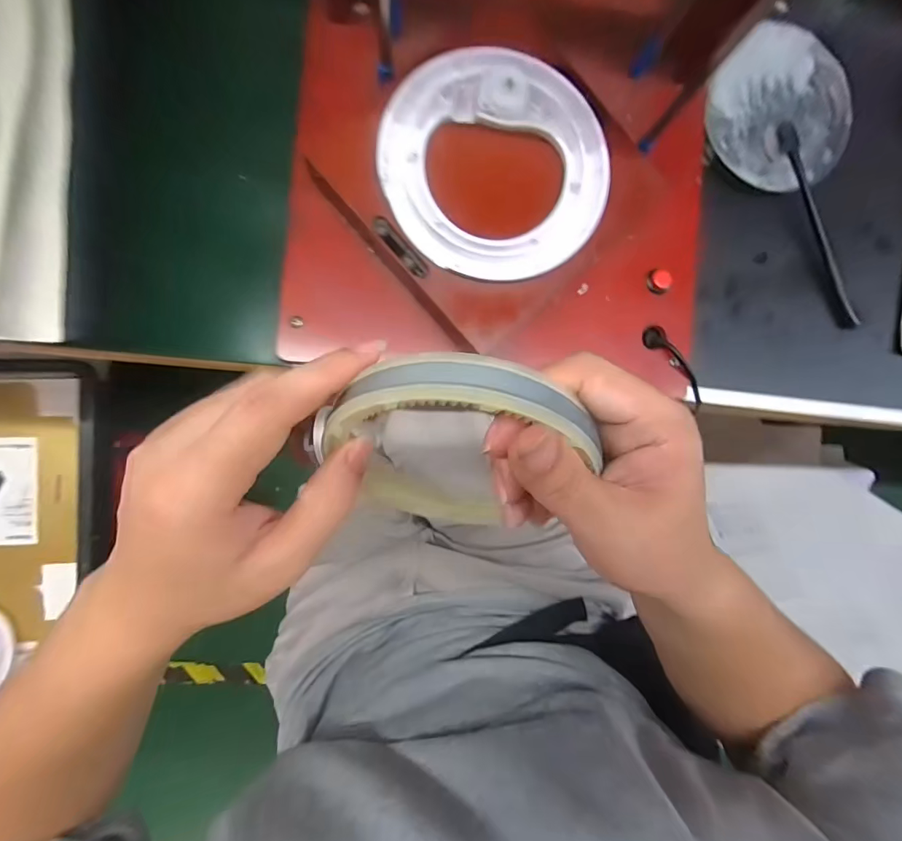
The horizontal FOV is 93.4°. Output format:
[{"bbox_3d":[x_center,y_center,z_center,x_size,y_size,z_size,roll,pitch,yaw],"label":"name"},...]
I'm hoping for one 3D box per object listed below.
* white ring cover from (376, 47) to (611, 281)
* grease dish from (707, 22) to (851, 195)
[{"bbox_3d":[0.026,-0.151,0.250,0.130,0.012,0.134,-21,91,-6],"label":"white ring cover"},{"bbox_3d":[0.269,-0.252,0.346,0.117,0.020,0.122,0,88,-6],"label":"grease dish"}]

